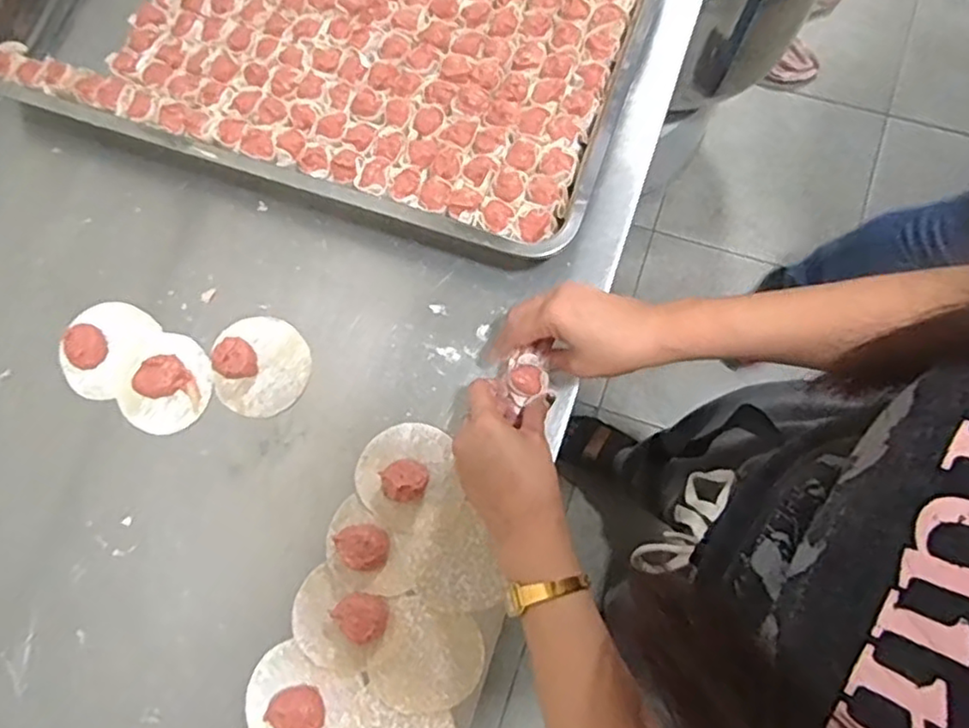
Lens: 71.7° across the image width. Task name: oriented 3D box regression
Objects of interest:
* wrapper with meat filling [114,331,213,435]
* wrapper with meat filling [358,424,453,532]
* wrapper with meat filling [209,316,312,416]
[{"bbox_3d":[-0.264,0.017,0.559,0.068,0.016,0.081,28,80,10],"label":"wrapper with meat filling"},{"bbox_3d":[-0.063,0.082,0.526,0.069,0.026,0.080,39,82,11],"label":"wrapper with meat filling"},{"bbox_3d":[-0.187,-0.001,0.557,0.080,0.021,0.081,-1,77,4],"label":"wrapper with meat filling"}]

